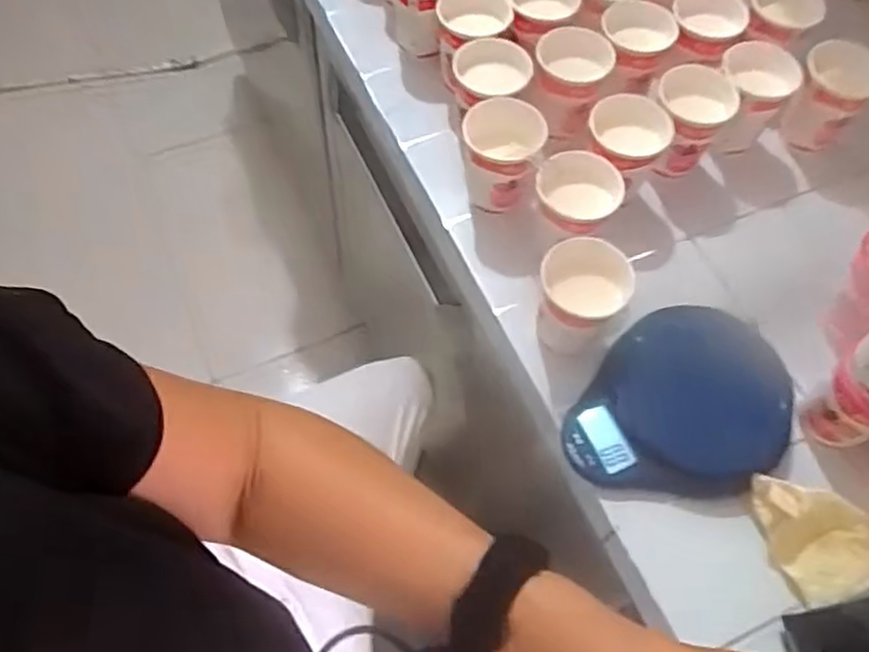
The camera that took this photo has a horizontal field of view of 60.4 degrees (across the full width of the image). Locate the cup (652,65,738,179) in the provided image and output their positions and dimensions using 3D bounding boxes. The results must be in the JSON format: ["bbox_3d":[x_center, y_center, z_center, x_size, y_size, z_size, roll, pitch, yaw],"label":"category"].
[{"bbox_3d":[0.221,-0.182,0.661,0.065,0.071,0.068,1,62,-2],"label":"cup"}]

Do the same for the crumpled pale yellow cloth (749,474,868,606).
[{"bbox_3d":[0.274,0.155,0.523,0.105,0.033,0.074,19,63,7],"label":"crumpled pale yellow cloth"}]

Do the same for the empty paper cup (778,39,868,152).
[{"bbox_3d":[0.362,-0.204,0.699,0.067,0.091,0.072,34,66,14],"label":"empty paper cup"}]

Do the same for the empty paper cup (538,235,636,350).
[{"bbox_3d":[0.109,-0.020,0.569,0.063,0.077,0.067,1,62,-2],"label":"empty paper cup"}]

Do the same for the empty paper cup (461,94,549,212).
[{"bbox_3d":[0.055,-0.144,0.631,0.063,0.070,0.062,1,62,-2],"label":"empty paper cup"}]

